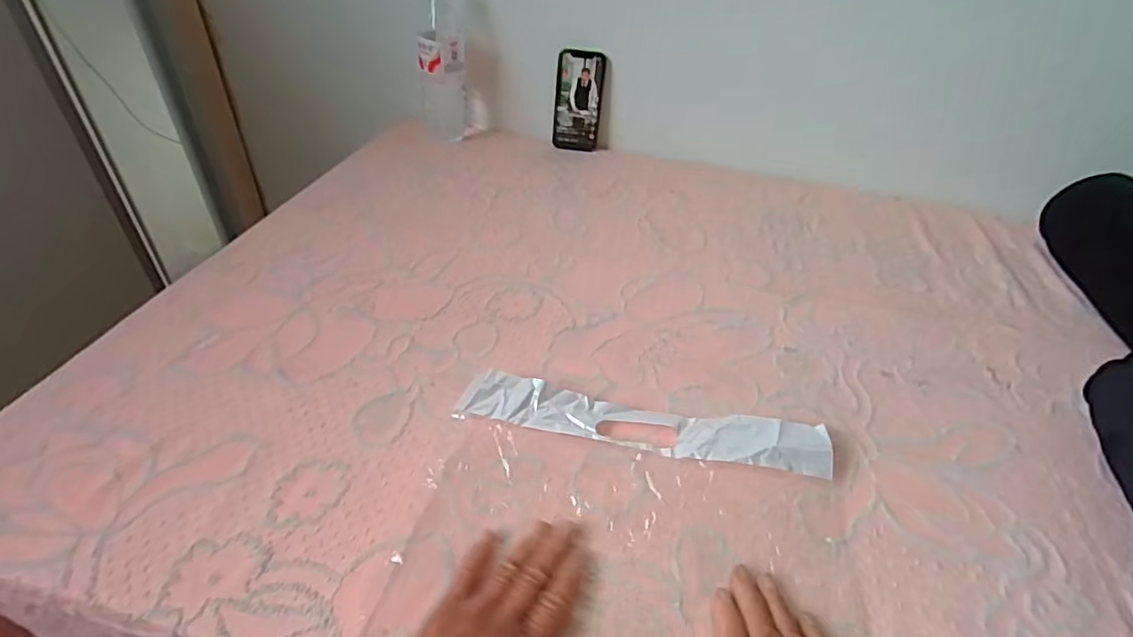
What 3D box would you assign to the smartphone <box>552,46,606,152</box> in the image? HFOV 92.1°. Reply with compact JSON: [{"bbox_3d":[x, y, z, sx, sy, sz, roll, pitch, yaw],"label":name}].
[{"bbox_3d":[0.018,-0.343,0.867,0.070,0.148,0.006,5,31,-3],"label":"smartphone"}]

